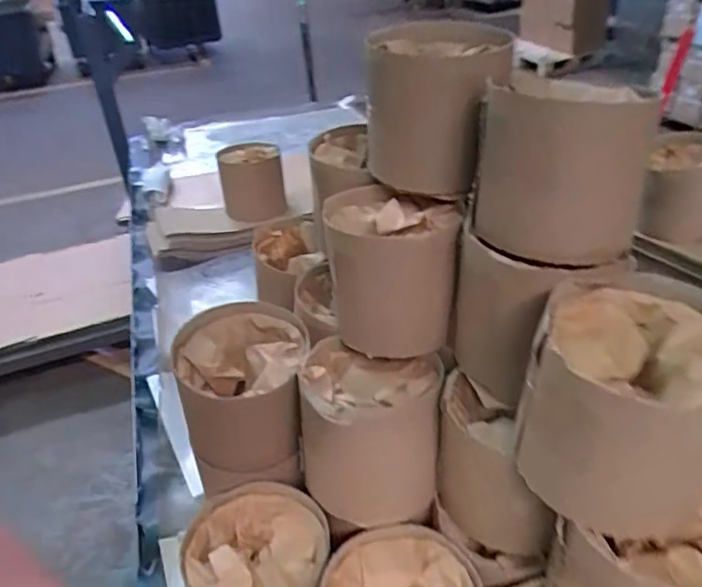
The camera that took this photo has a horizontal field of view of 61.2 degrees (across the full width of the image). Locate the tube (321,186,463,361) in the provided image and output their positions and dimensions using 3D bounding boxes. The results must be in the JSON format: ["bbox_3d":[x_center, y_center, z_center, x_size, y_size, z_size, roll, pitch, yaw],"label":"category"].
[{"bbox_3d":[0.038,-0.020,0.534,0.115,0.127,0.113,3,35,12],"label":"tube"}]

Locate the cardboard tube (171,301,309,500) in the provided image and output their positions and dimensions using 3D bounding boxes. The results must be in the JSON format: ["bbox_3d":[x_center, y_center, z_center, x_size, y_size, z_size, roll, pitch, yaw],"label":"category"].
[{"bbox_3d":[-0.095,0.094,0.556,0.113,0.123,0.112,-10,34,-7],"label":"cardboard tube"}]

